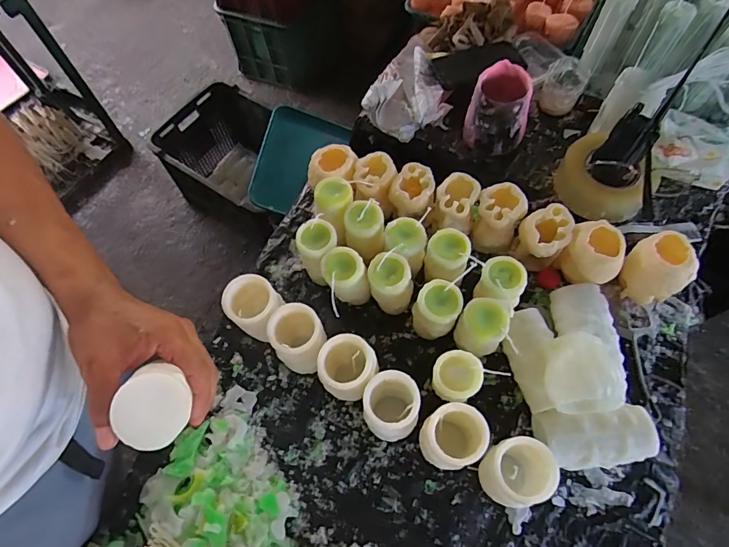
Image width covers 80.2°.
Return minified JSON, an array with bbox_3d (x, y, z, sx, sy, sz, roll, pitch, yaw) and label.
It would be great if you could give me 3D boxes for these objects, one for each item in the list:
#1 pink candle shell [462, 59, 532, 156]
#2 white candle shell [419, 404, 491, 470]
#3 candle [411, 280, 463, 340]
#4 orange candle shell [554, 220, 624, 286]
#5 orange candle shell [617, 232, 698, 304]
[{"bbox_3d":[0.211,-0.255,0.688,0.094,0.102,0.077,18,65,11],"label":"pink candle shell"},{"bbox_3d":[0.090,0.180,0.475,0.065,0.114,0.064,-19,63,-8],"label":"white candle shell"},{"bbox_3d":[0.087,0.051,0.542,0.056,0.100,0.048,27,67,15],"label":"candle"},{"bbox_3d":[0.302,-0.026,0.576,0.069,0.060,0.066,-1,63,2],"label":"orange candle shell"},{"bbox_3d":[0.379,-0.005,0.565,0.070,0.071,0.071,-1,63,2],"label":"orange candle shell"}]

